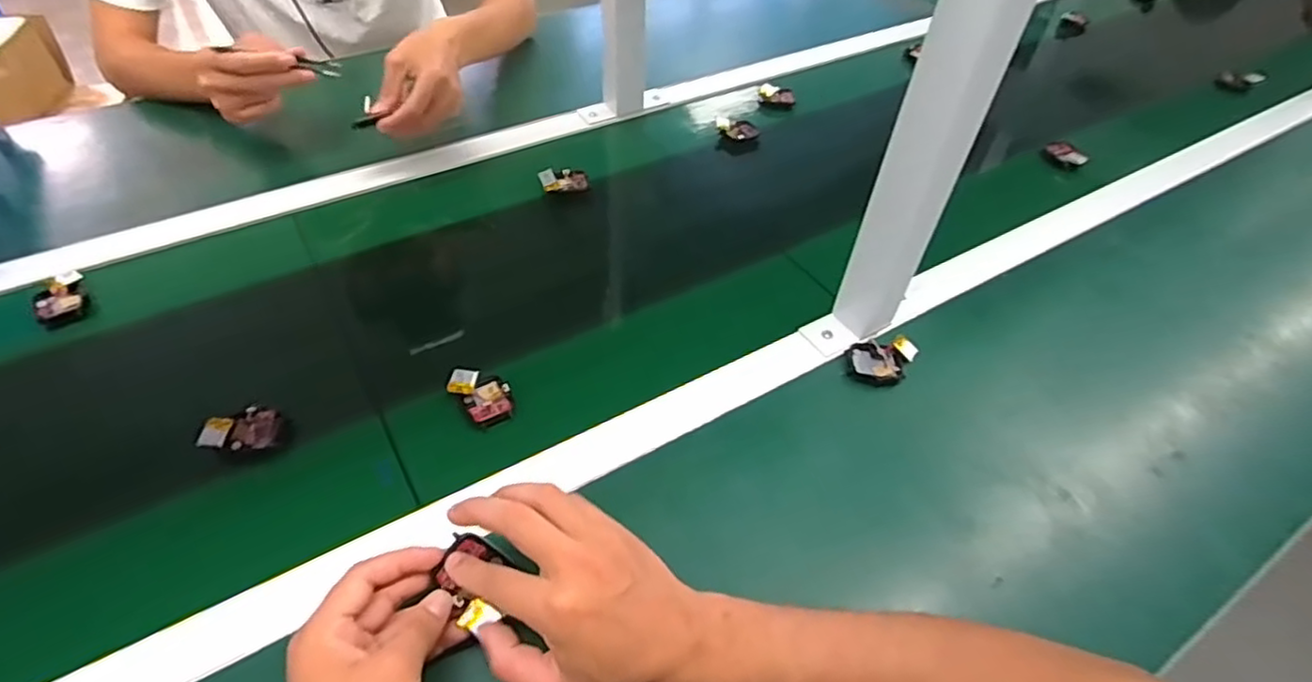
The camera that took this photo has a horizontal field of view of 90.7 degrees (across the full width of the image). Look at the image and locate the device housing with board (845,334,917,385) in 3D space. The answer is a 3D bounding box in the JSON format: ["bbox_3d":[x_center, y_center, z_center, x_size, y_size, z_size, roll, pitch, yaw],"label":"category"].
[{"bbox_3d":[0.198,0.017,0.562,0.061,0.013,0.043,-7,49,-9],"label":"device housing with board"}]

